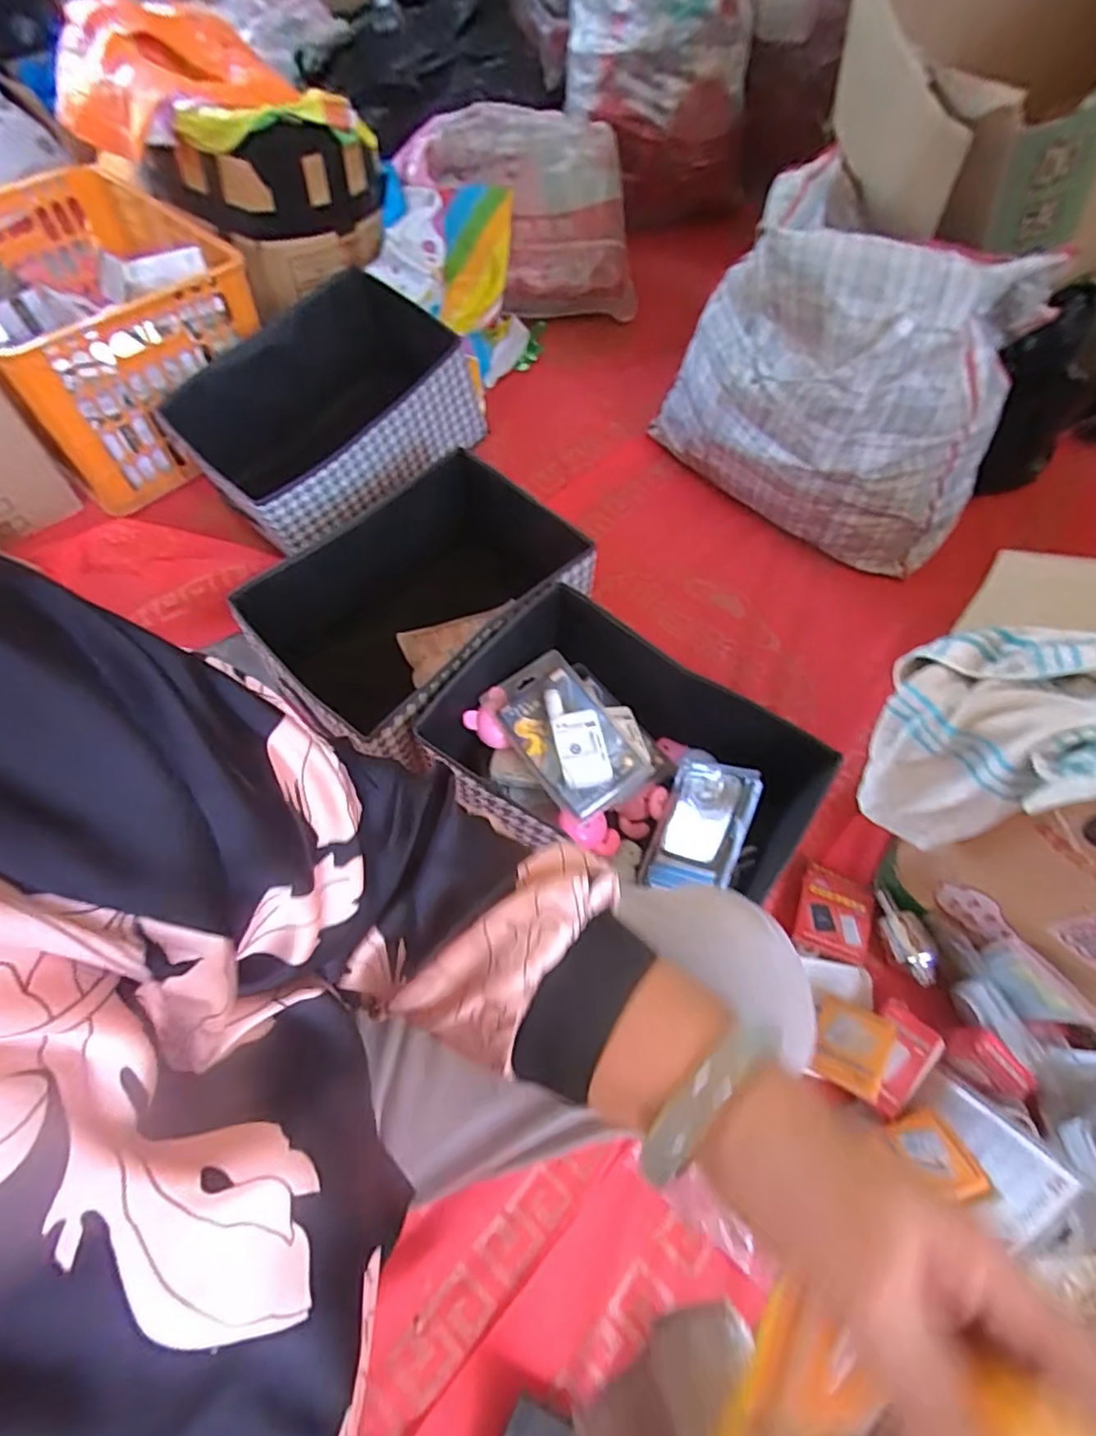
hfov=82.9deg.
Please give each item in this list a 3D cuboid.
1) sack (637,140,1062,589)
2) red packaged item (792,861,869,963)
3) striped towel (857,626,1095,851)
[{"bbox_3d":[0.424,-0.467,0.910,0.491,0.406,0.234,15,62,5],"label":"sack"},{"bbox_3d":[0.355,0.242,0.775,0.083,0.026,0.112,20,63,8],"label":"red packaged item"},{"bbox_3d":[0.424,0.017,0.578,0.188,0.194,0.215,14,62,5],"label":"striped towel"}]

